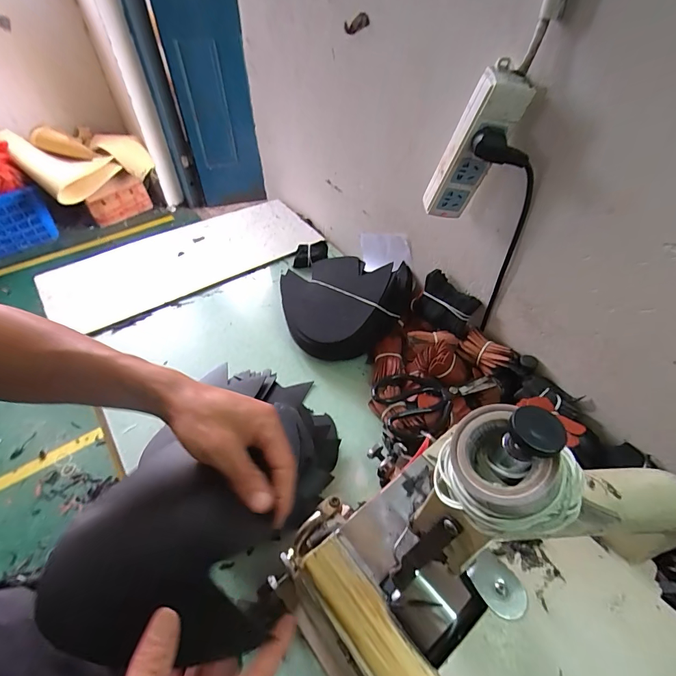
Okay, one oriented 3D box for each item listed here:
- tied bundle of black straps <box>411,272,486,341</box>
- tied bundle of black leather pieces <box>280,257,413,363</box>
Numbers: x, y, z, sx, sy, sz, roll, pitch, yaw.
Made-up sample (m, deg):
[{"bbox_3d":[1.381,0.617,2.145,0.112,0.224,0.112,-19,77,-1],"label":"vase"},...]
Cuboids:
[{"bbox_3d":[0.177,-0.054,0.625,0.056,0.069,0.110,-30,55,-24],"label":"tied bundle of black straps"},{"bbox_3d":[0.010,-0.055,0.680,0.226,0.073,0.197,-2,59,17],"label":"tied bundle of black leather pieces"}]

